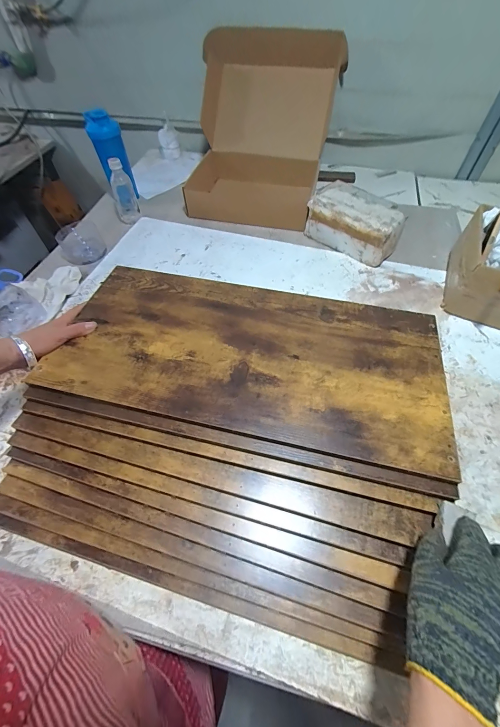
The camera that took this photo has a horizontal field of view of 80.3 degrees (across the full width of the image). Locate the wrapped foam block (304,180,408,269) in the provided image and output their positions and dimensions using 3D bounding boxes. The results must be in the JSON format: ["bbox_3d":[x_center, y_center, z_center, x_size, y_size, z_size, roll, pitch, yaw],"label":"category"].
[{"bbox_3d":[0.267,-0.353,0.761,0.223,0.106,0.115,39,64,23],"label":"wrapped foam block"}]

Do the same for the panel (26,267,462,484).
[{"bbox_3d":[-0.005,-0.026,0.464,0.571,0.011,0.270,12,57,8],"label":"panel"}]

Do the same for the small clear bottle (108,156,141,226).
[{"bbox_3d":[-0.355,-0.478,0.821,0.064,0.145,0.057,-19,58,-12],"label":"small clear bottle"}]

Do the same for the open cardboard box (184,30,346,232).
[{"bbox_3d":[0.036,-0.692,0.918,0.420,0.424,0.451,2,56,2],"label":"open cardboard box"}]

